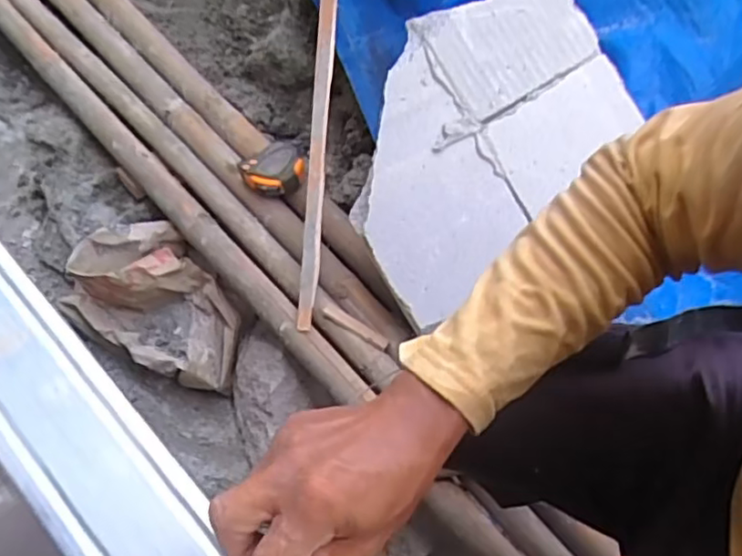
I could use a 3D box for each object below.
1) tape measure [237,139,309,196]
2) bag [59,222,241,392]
[{"bbox_3d":[-0.150,-0.170,0.999,0.102,0.054,0.077,-31,68,-13],"label":"tape measure"},{"bbox_3d":[-0.332,0.040,1.003,0.291,0.096,0.189,34,70,16],"label":"bag"}]

